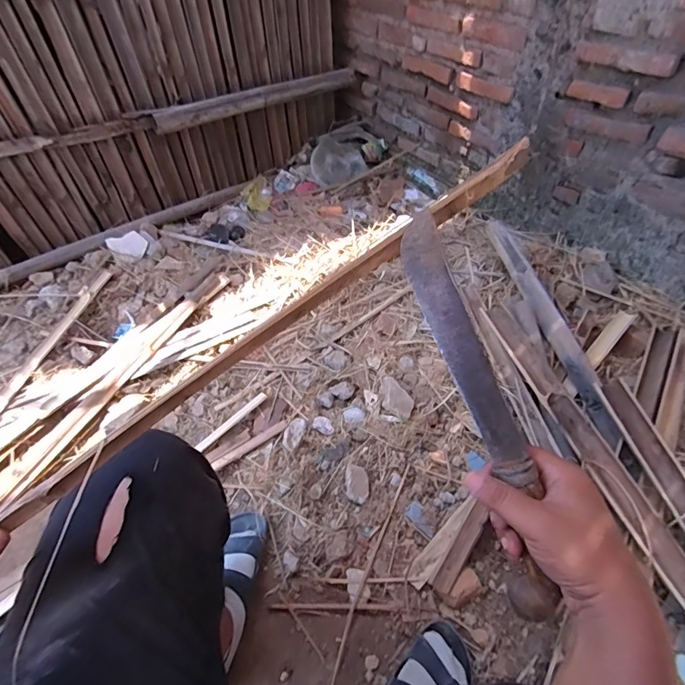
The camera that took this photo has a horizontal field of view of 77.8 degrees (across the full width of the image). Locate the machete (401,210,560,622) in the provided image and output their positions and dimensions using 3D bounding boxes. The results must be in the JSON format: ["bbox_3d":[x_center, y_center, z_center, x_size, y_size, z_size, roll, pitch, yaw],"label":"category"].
[{"bbox_3d":[0.113,0.055,0.340,0.043,0.027,0.327,-18,86,-11],"label":"machete"}]

